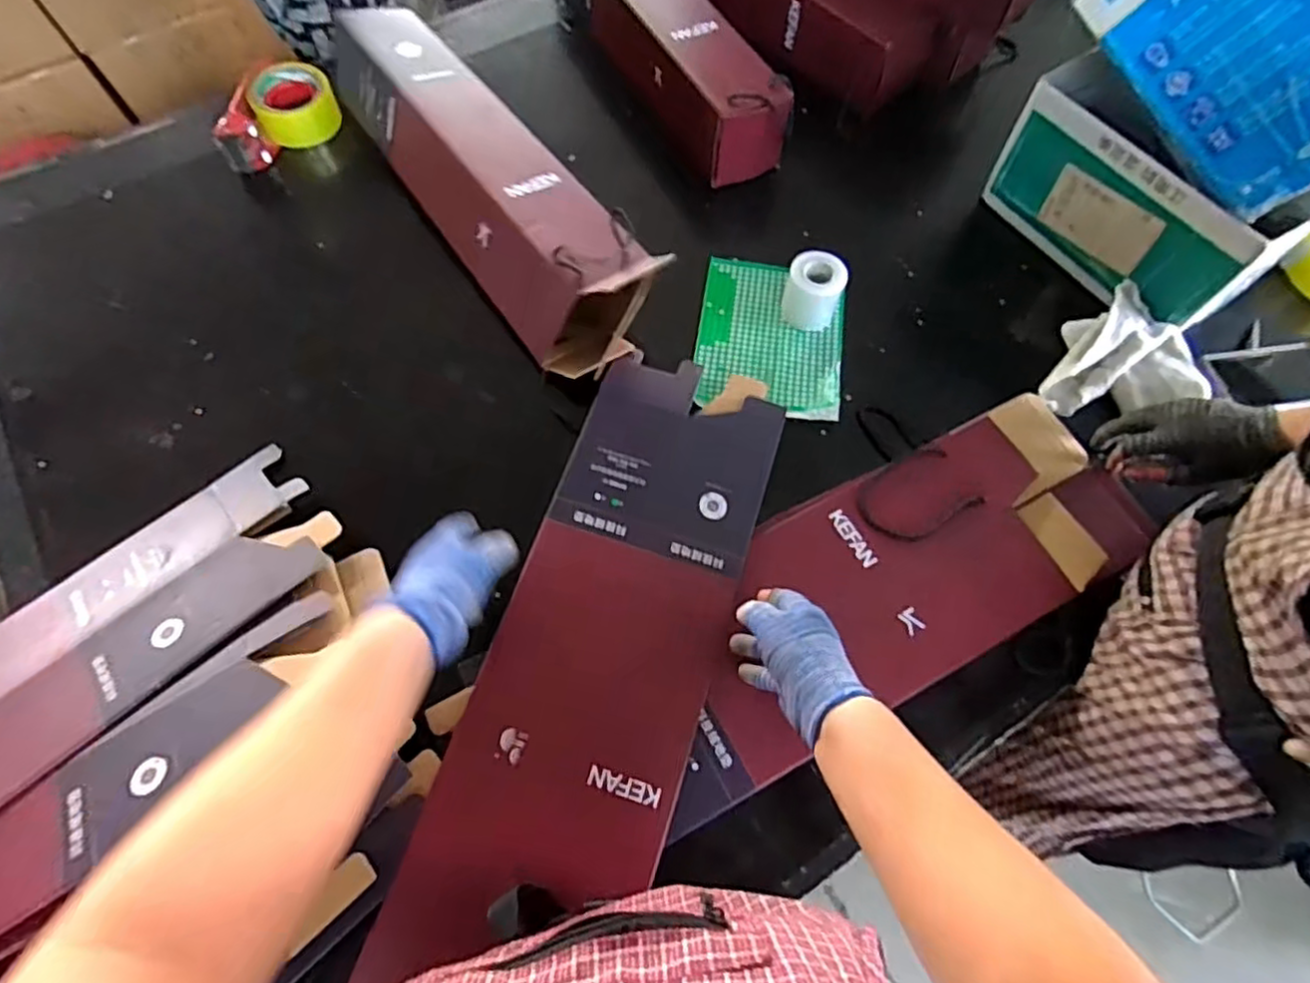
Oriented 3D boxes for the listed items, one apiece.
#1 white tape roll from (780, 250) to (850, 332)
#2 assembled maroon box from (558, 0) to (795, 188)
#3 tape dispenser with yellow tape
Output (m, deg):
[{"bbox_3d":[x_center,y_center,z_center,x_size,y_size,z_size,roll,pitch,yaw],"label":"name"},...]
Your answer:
[{"bbox_3d":[0.182,-0.230,0.772,0.065,0.076,0.050,14,67,6],"label":"white tape roll"},{"bbox_3d":[0.002,-0.600,0.894,0.111,0.131,0.481,-30,70,-13],"label":"assembled maroon box"},{"bbox_3d":[-0.500,-0.488,0.872,0.093,0.069,0.163,41,72,15],"label":"tape dispenser with yellow tape"}]

